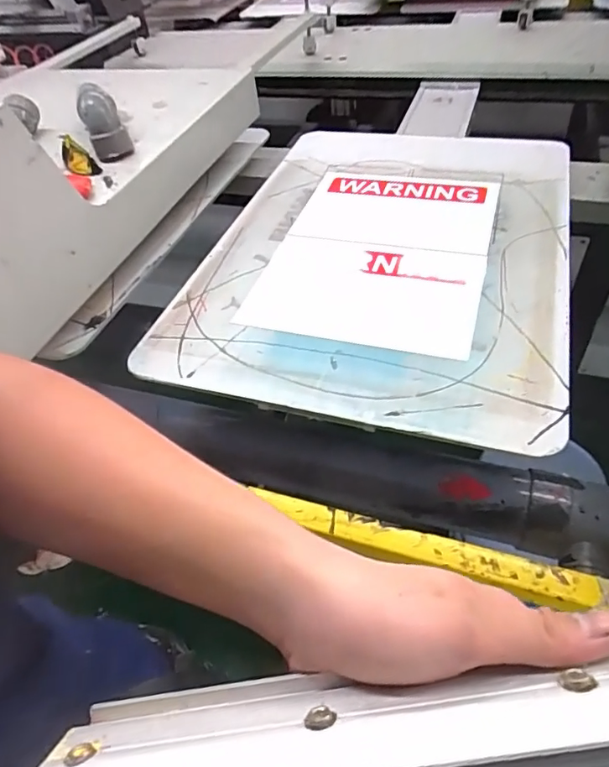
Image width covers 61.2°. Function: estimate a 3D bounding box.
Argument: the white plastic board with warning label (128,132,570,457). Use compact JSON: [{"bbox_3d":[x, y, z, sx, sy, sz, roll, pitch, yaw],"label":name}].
[{"bbox_3d":[0.146,-0.273,0.952,0.612,0.024,0.885,11,48,15],"label":"white plastic board with warning label"}]

